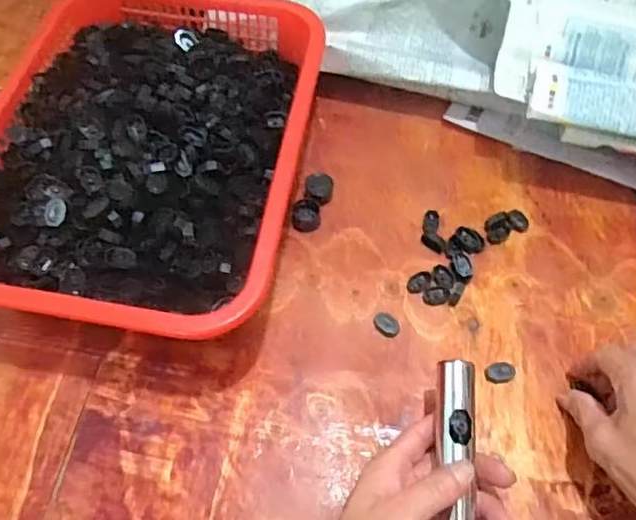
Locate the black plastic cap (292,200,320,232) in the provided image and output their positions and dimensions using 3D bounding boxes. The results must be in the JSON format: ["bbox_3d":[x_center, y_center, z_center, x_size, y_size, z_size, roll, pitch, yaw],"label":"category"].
[{"bbox_3d":[-0.010,-0.042,0.527,0.025,0.021,0.023,0,60,0],"label":"black plastic cap"}]

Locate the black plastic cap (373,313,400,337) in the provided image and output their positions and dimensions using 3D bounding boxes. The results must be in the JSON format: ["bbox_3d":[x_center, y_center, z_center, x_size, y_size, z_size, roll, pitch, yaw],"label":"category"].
[{"bbox_3d":[0.056,0.052,0.478,0.023,0.008,0.015,37,67,19],"label":"black plastic cap"}]

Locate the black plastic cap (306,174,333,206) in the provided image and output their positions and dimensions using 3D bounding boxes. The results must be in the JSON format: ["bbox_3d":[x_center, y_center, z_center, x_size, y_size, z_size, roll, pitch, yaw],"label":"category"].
[{"bbox_3d":[0.002,-0.065,0.539,0.024,0.017,0.022,0,60,0],"label":"black plastic cap"}]

